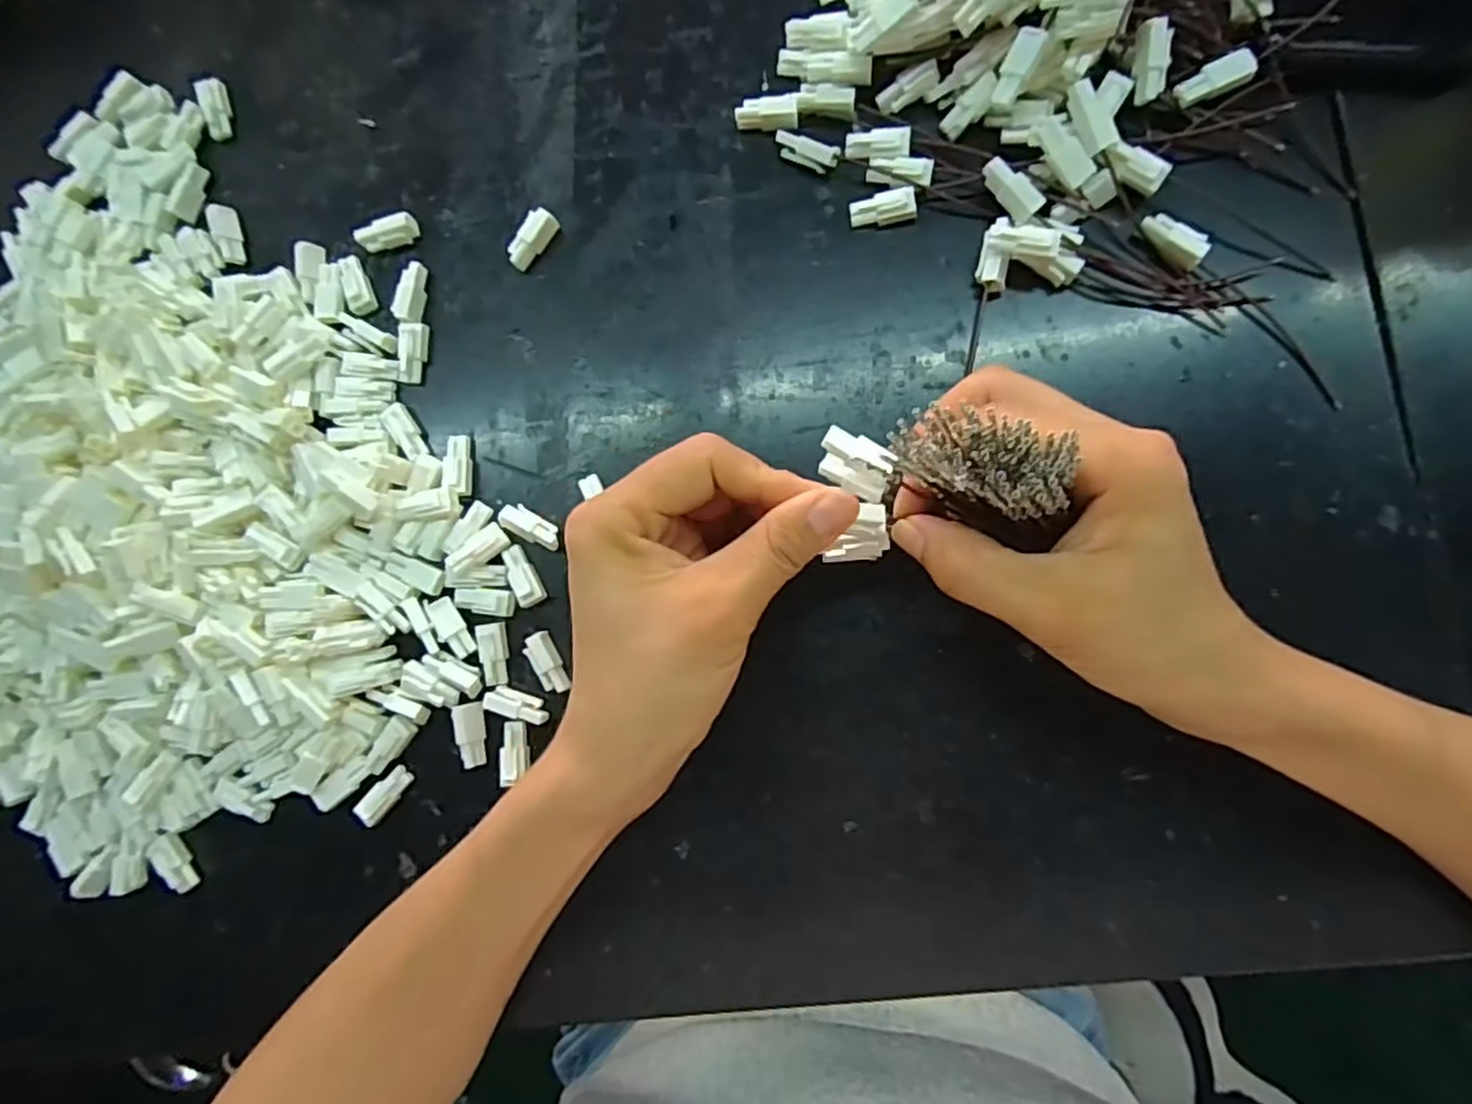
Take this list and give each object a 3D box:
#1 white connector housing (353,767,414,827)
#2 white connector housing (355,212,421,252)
[{"bbox_3d":[-0.145,0.100,0.290,0.011,0.008,0.025,42,92,8],"label":"white connector housing"},{"bbox_3d":[-0.151,-0.139,0.306,0.025,0.010,0.012,-11,85,7],"label":"white connector housing"}]

